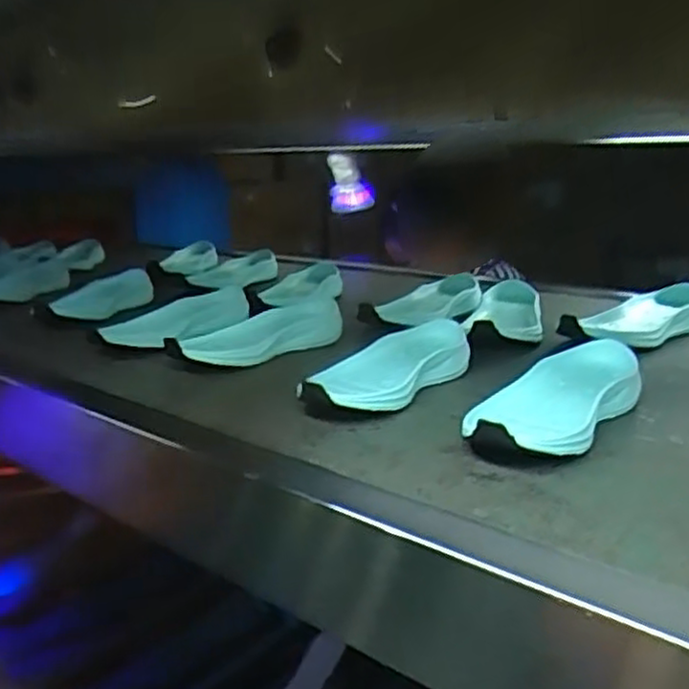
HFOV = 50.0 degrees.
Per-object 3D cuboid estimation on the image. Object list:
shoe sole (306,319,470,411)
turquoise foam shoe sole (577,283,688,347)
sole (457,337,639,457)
[{"bbox_3d":[0.040,0.019,0.691,0.094,0.043,0.203,12,18,41],"label":"shoe sole"},{"bbox_3d":[0.353,-0.035,0.871,0.192,0.044,0.086,-14,23,-37],"label":"turquoise foam shoe sole"},{"bbox_3d":[0.172,0.043,0.602,0.101,0.048,0.223,11,17,39],"label":"sole"}]

